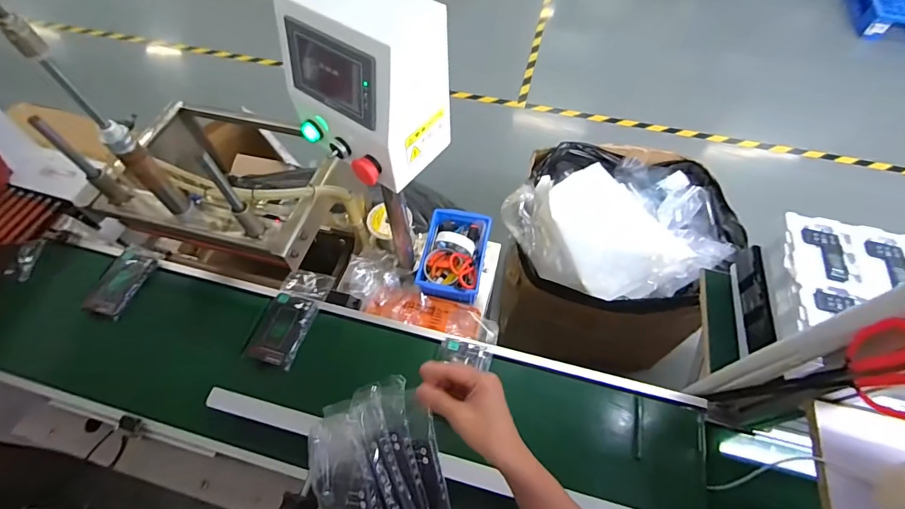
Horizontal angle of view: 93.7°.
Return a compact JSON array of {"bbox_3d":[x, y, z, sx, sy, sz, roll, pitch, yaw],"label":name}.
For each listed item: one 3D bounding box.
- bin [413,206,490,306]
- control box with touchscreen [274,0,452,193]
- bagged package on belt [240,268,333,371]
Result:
[{"bbox_3d":[0.006,-0.008,0.953,0.135,0.067,0.212,10,59,6],"label":"bin"},{"bbox_3d":[-0.115,-0.216,0.541,0.177,0.190,0.142,34,65,19],"label":"control box with touchscreen"},{"bbox_3d":[-0.313,0.115,0.824,0.090,0.018,0.203,19,54,1],"label":"bagged package on belt"}]

